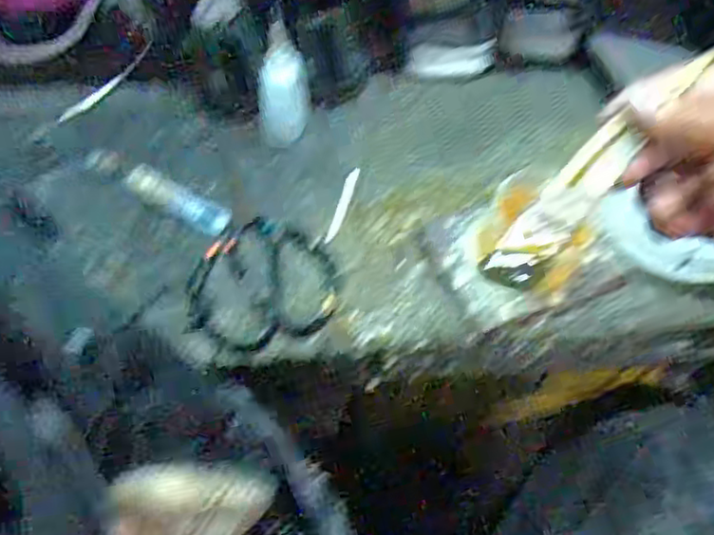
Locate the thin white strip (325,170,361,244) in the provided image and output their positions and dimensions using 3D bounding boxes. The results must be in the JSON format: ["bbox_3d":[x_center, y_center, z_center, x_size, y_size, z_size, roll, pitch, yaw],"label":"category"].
[{"bbox_3d":[-0.011,-0.048,0.504,0.009,0.004,0.079,13,55,7],"label":"thin white strip"}]

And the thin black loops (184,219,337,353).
[{"bbox_3d":[-0.063,0.012,0.456,0.099,0.005,0.106,21,57,12],"label":"thin black loops"}]

